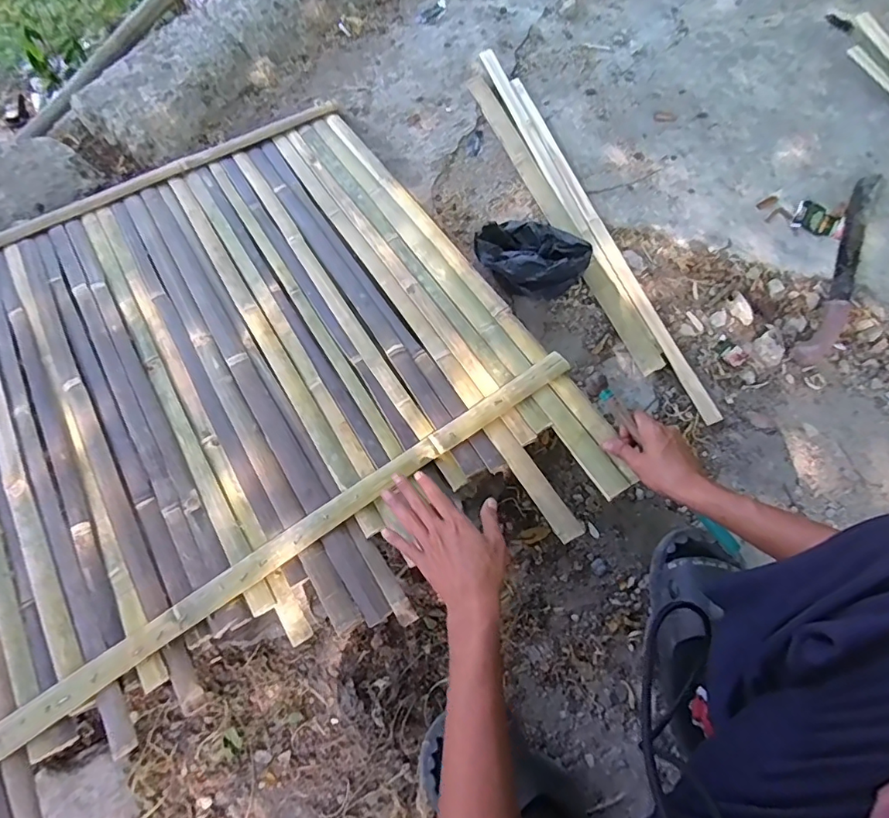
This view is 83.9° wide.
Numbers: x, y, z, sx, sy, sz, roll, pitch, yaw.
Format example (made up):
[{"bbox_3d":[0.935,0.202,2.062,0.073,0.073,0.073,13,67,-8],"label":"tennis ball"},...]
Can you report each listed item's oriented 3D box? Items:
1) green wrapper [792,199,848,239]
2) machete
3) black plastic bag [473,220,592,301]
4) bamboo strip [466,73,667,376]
[{"bbox_3d":[0.666,-0.335,0.877,0.084,0.015,0.059,37,78,13],"label":"green wrapper"},{"bbox_3d":[0.683,-0.242,0.841,0.063,0.031,0.414,27,76,11],"label":"machete"},{"bbox_3d":[0.139,-0.253,0.830,0.093,0.122,0.184,-44,75,-10],"label":"black plastic bag"},{"bbox_3d":[0.200,-0.395,0.941,0.040,0.019,0.772,-28,67,14],"label":"bamboo strip"}]

